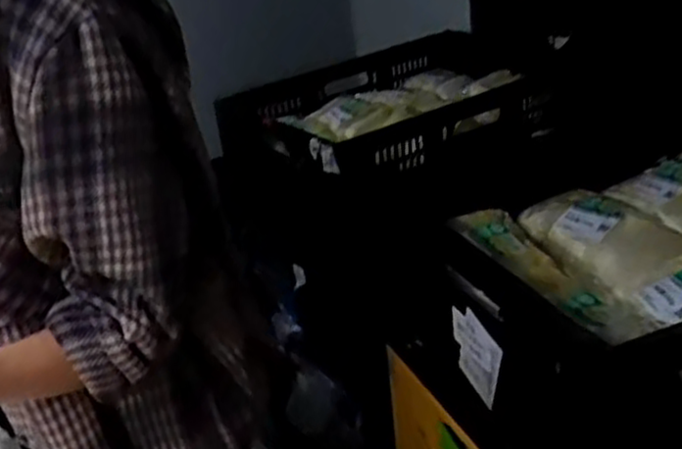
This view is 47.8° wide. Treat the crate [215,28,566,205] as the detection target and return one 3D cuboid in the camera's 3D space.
[{"bbox_3d":[0.078,-0.176,1.253,0.437,0.155,0.338,-20,29,-25],"label":"crate"}]

